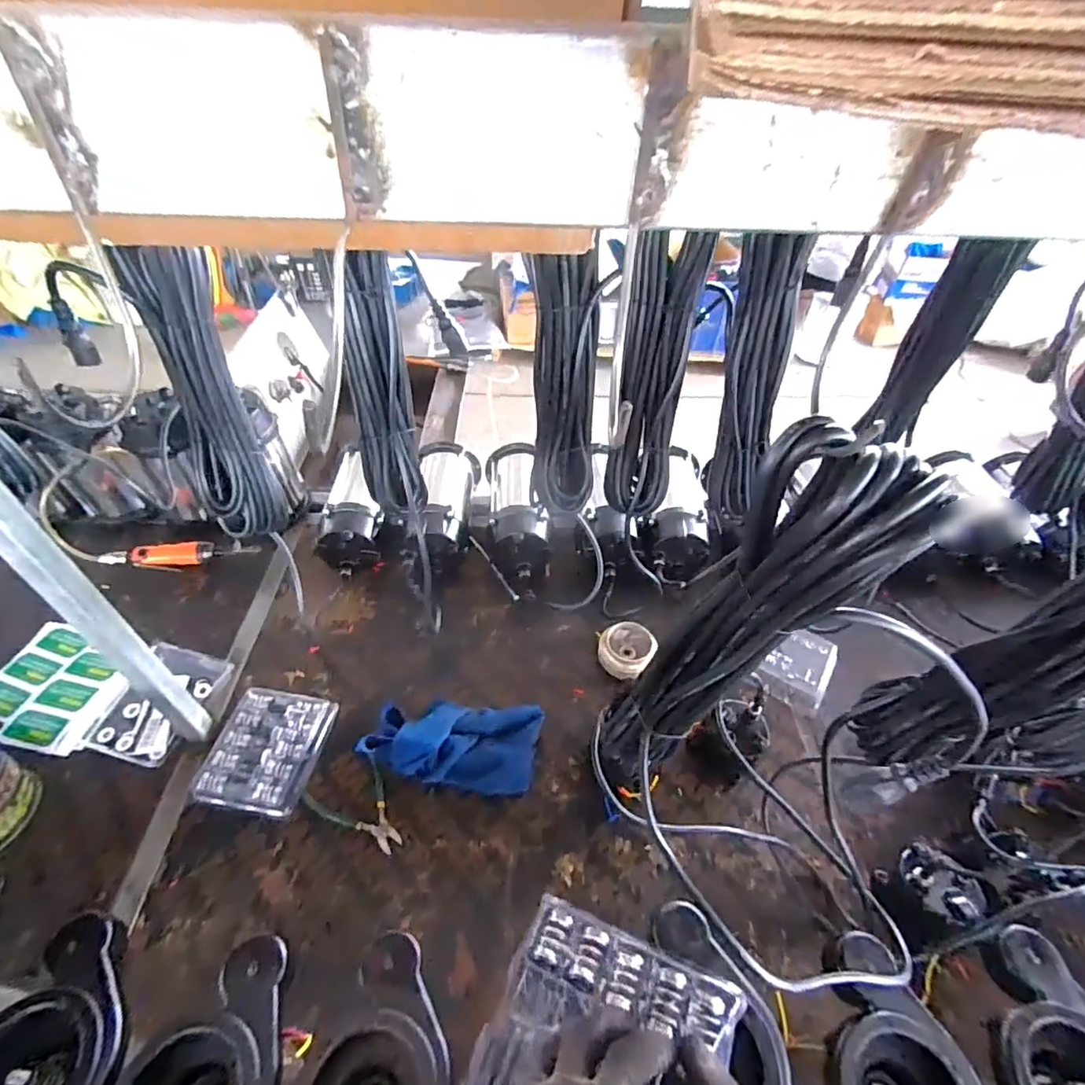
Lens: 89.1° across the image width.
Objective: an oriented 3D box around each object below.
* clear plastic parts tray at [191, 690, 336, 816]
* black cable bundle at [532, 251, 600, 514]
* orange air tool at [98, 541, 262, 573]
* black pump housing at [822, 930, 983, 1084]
[{"bbox_3d":[-0.399,0.297,0.798,0.142,0.028,0.166,7,45,5],"label":"clear plastic parts tray"},{"bbox_3d":[0.025,-0.156,0.602,0.076,0.275,0.050,11,46,9],"label":"black cable bundle"},{"bbox_3d":[-0.697,0.027,1.060,0.286,0.039,0.055,-1,45,-3],"label":"orange air tool"},{"bbox_3d":[0.303,0.443,0.465,0.117,0.070,0.166,14,46,12],"label":"black pump housing"}]

